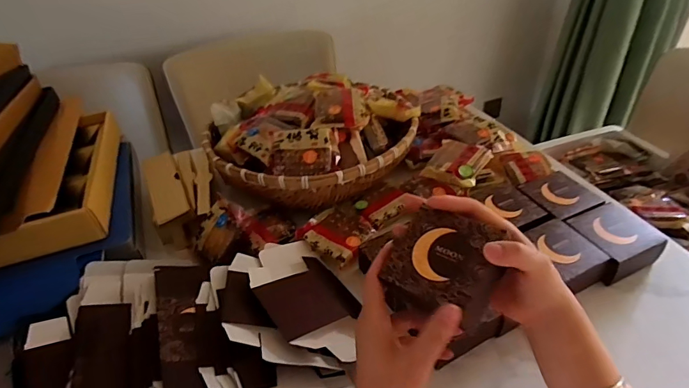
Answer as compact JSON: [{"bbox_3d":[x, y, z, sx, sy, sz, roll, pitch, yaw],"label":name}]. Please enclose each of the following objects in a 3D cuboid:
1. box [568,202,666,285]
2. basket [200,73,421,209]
[{"bbox_3d":[0.360,0.068,0.563,0.094,0.055,0.093,-16,39,-13],"label":"box"},{"bbox_3d":[-0.071,-0.103,0.687,0.324,0.116,0.263,18,44,27],"label":"basket"}]

